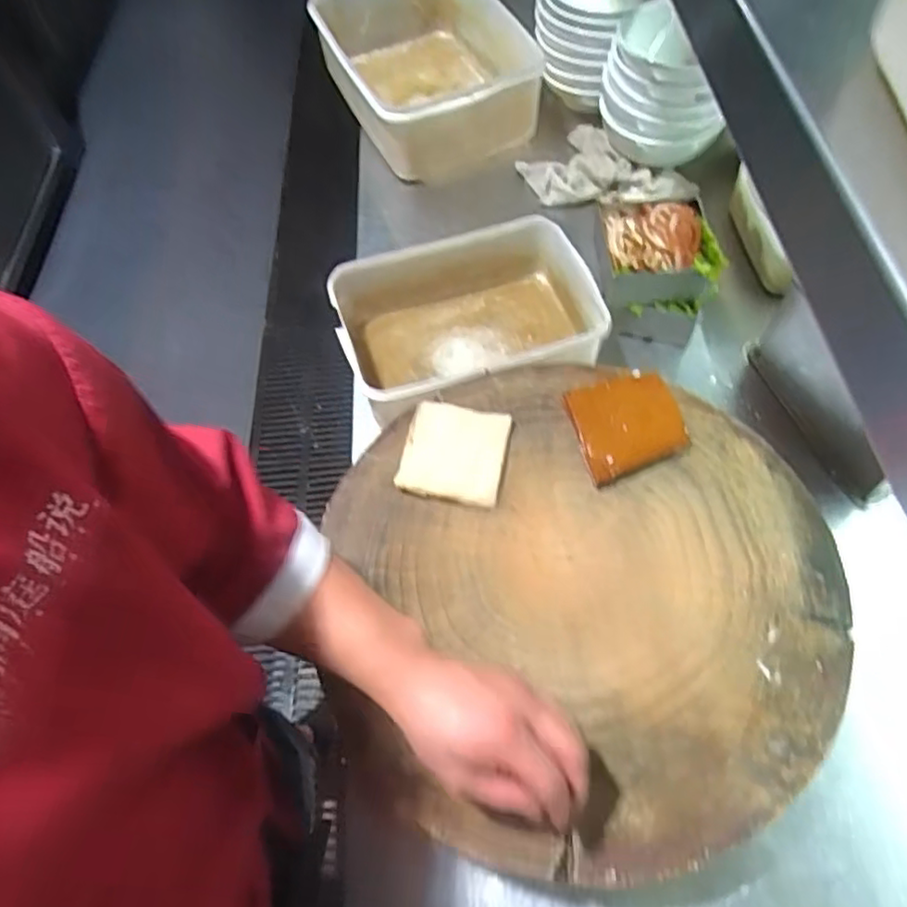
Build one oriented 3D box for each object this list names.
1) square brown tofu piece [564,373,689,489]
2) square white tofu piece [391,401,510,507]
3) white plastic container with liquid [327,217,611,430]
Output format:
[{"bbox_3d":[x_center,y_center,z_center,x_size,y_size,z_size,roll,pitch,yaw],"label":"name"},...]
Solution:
[{"bbox_3d":[0.171,-0.028,0.655,0.099,0.026,0.092,-17,60,-6],"label":"square brown tofu piece"},{"bbox_3d":[0.001,-0.002,0.656,0.097,0.014,0.098,8,60,9],"label":"square white tofu piece"},{"bbox_3d":[0.017,-0.146,0.805,0.295,0.111,0.226,-15,59,-5],"label":"white plastic container with liquid"}]

